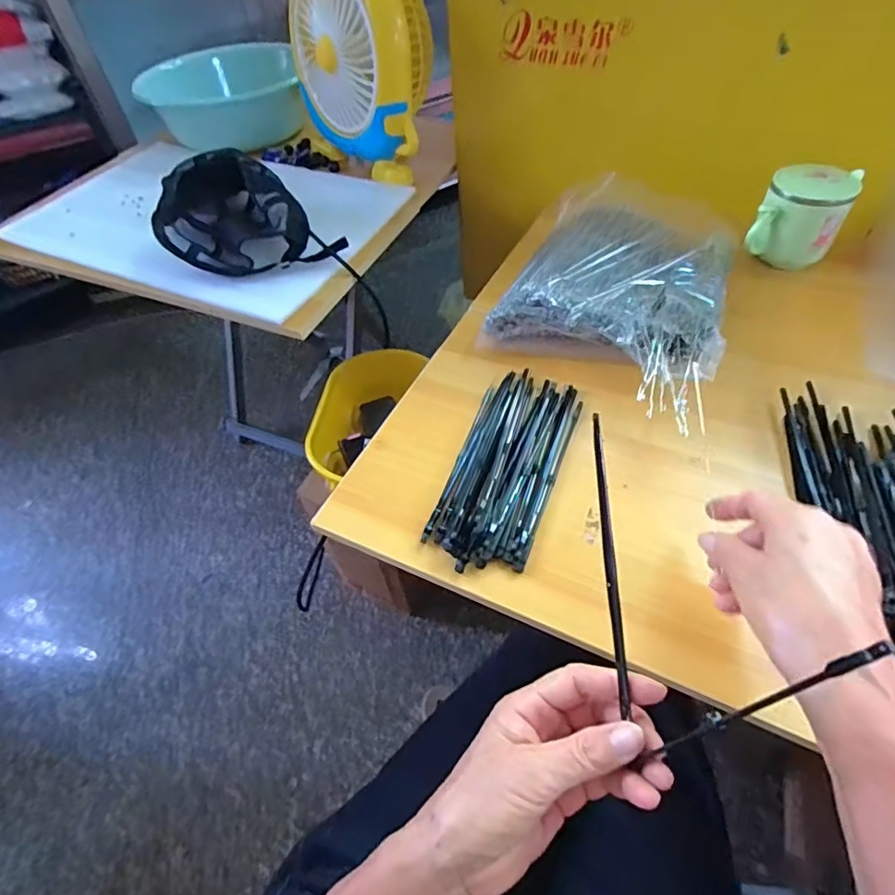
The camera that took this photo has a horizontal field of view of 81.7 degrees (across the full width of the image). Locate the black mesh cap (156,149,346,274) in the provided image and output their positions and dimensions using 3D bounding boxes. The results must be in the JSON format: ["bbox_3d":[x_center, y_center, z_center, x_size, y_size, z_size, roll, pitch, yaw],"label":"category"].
[{"bbox_3d":[-0.265,-0.285,0.644,0.168,0.076,0.217,-37,58,-22],"label":"black mesh cap"}]

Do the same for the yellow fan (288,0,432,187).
[{"bbox_3d":[-0.113,-0.541,0.726,0.118,0.251,0.218,-35,57,-21],"label":"yellow fan"}]

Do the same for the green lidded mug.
[{"bbox_3d":[0.375,-0.242,0.554,0.080,0.090,0.073,26,58,23],"label":"green lidded mug"}]

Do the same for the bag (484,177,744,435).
[{"bbox_3d":[0.166,-0.154,0.516,0.209,0.070,0.295,19,55,18],"label":"bag"}]

